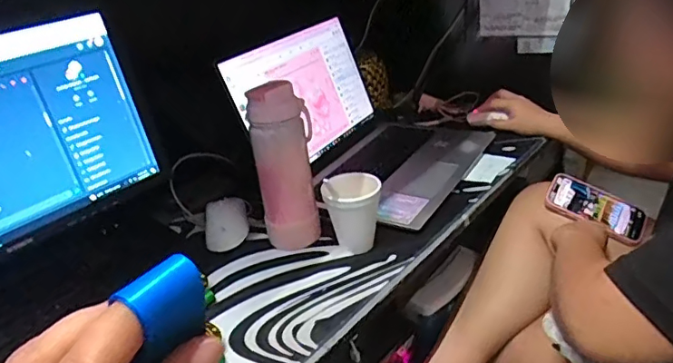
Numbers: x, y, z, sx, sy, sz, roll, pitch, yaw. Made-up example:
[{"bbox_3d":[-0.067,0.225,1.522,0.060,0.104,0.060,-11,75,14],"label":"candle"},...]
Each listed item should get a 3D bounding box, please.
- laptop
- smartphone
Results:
[{"bbox_3d":[0.060,-0.131,0.882,0.318,0.216,0.346,10,32,32],"label":"laptop"},{"bbox_3d":[0.408,0.038,0.821,0.143,0.016,0.080,30,61,19],"label":"smartphone"}]

